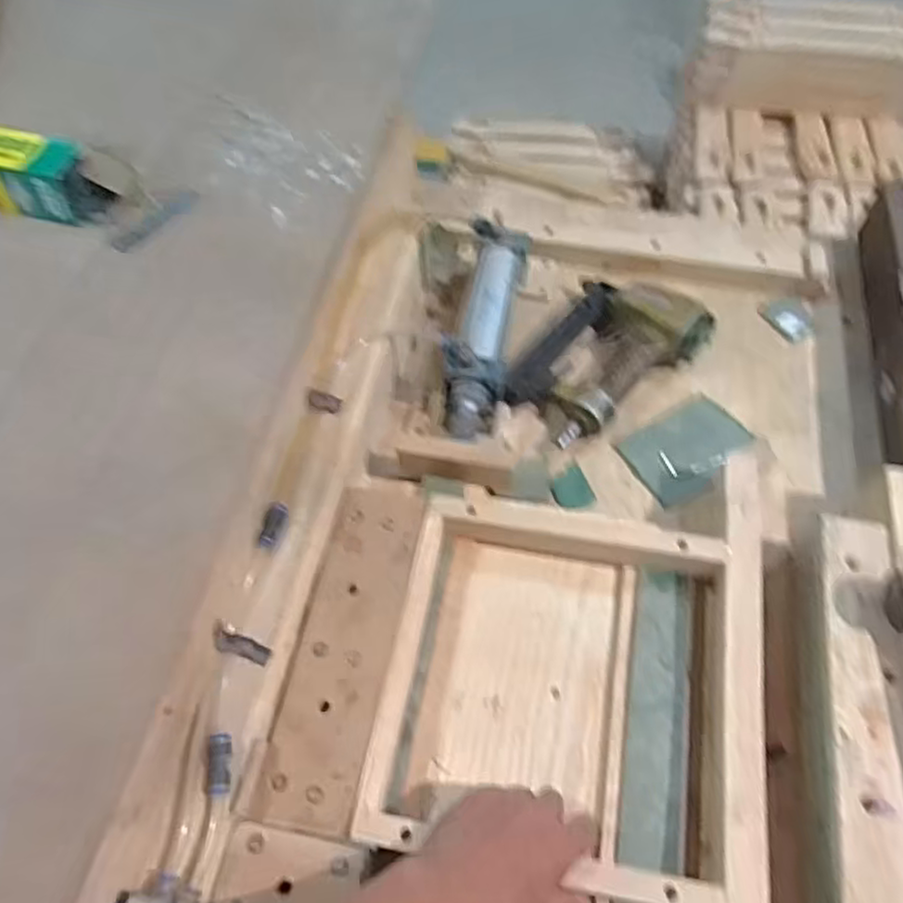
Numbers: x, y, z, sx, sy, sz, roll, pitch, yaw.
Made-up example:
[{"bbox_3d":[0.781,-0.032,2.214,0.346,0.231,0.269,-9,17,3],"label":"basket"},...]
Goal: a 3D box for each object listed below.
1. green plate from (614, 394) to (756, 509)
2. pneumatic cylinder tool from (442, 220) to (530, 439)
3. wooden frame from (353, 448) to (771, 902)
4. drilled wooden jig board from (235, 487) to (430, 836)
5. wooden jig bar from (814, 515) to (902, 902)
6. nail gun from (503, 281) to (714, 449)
[{"bbox_3d":[0.252,-0.006,0.755,0.130,0.009,0.089,-30,60,-13],"label":"green plate"},{"bbox_3d":[0.034,-0.126,0.781,0.070,0.087,0.274,8,60,6],"label":"pneumatic cylinder tool"},{"bbox_3d":[0.105,0.174,0.601,0.294,0.067,0.407,11,59,4],"label":"wooden frame"},{"bbox_3d":[-0.089,0.157,0.596,0.078,0.014,0.287,11,59,5],"label":"drilled wooden jig board"},{"bbox_3d":[0.319,0.235,0.542,0.069,0.028,0.396,10,60,7],"label":"wooden jig bar"},{"bbox_3d":[0.163,-0.111,0.793,0.216,0.069,0.152,-39,68,-22],"label":"nail gun"}]

